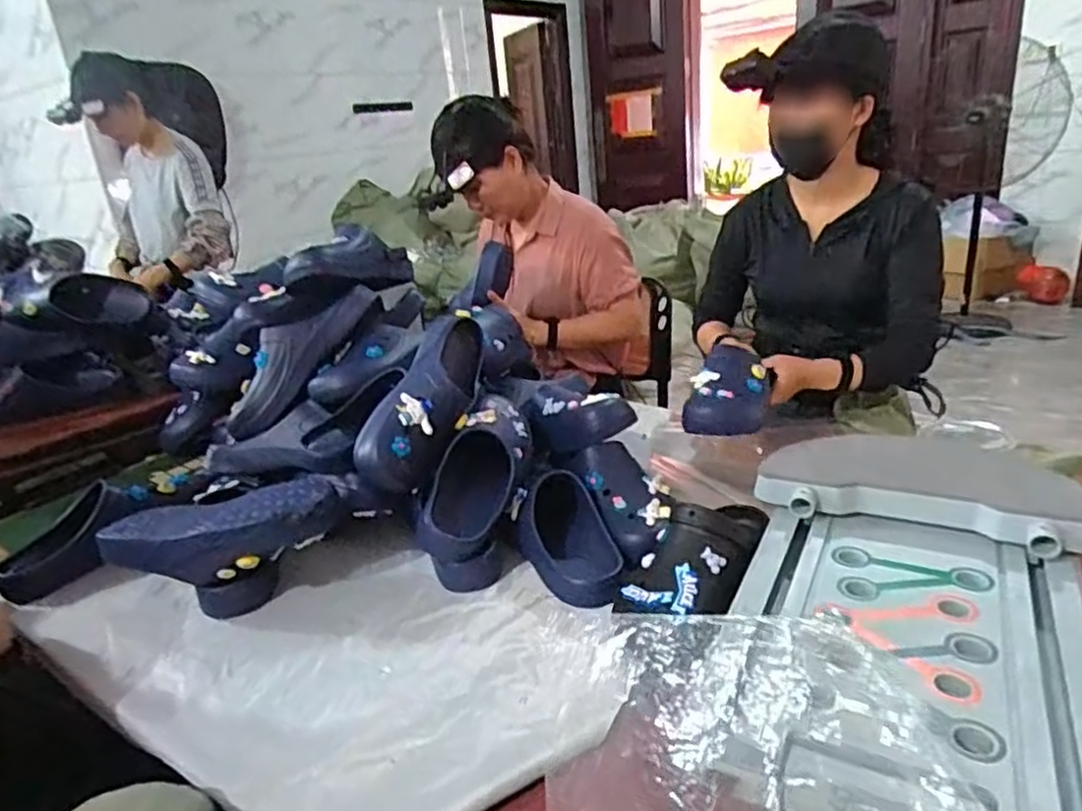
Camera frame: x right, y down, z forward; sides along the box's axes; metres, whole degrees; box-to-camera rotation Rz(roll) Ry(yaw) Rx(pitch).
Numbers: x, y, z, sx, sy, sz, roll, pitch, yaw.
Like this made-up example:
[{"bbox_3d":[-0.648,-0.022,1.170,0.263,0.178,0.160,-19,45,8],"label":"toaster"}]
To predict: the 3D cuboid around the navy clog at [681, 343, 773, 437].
[{"bbox_3d":[0.299,-0.022,1.095,0.105,0.079,0.217,4,24,25],"label":"navy clog"}]

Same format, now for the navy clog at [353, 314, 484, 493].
[{"bbox_3d":[-0.149,-0.011,0.965,0.103,0.104,0.286,5,50,26],"label":"navy clog"}]

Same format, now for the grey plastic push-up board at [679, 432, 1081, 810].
[{"bbox_3d":[0.322,0.172,0.633,0.325,0.086,0.443,7,25,31],"label":"grey plastic push-up board"}]

